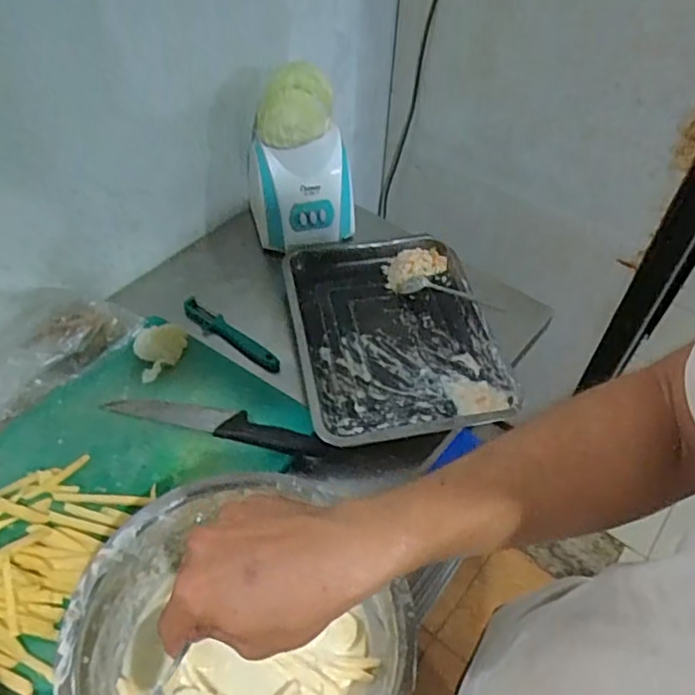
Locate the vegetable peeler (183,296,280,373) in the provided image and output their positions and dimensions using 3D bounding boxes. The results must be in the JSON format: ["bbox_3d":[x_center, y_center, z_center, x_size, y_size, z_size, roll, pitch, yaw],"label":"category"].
[{"bbox_3d":[-0.159,-0.016,0.824,0.168,0.018,0.034,35,52,25],"label":"vegetable peeler"}]

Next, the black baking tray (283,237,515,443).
[{"bbox_3d":[0.059,-0.023,0.827,0.254,0.046,0.338,-7,50,-9],"label":"black baking tray"}]

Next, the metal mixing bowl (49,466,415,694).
[{"bbox_3d":[-0.097,0.260,0.518,0.250,0.109,0.266,3,46,-3],"label":"metal mixing bowl"}]

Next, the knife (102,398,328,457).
[{"bbox_3d":[-0.153,0.084,0.722,0.260,0.015,0.039,12,50,7],"label":"knife"}]

